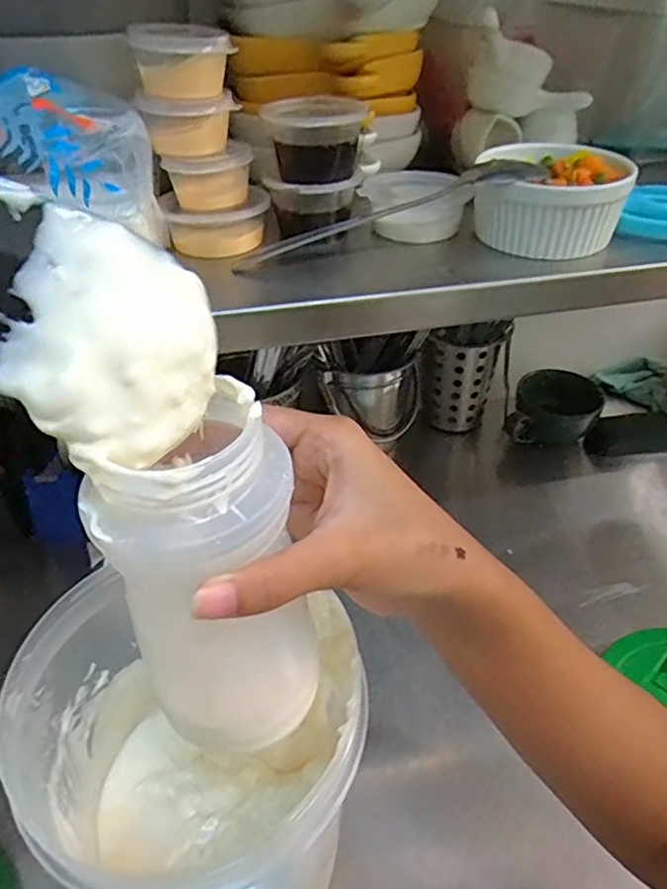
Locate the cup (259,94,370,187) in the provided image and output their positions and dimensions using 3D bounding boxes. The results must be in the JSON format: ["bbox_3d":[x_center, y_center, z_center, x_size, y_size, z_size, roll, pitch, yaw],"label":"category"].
[{"bbox_3d":[-0.010,-0.188,0.381,0.059,0.044,0.052,2,39,3],"label":"cup"}]

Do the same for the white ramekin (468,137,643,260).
[{"bbox_3d":[0.142,-0.161,0.400,0.090,0.049,0.101,15,42,18],"label":"white ramekin"}]

